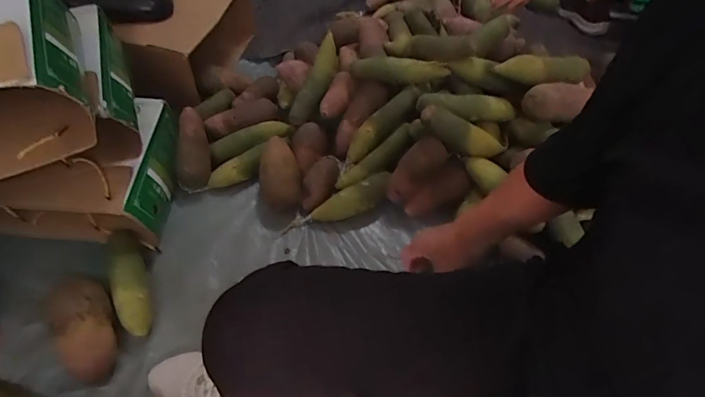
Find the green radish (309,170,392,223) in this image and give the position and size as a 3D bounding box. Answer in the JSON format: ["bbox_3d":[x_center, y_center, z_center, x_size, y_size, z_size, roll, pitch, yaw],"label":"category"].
[{"bbox_3d":[0.003,0.005,0.888,0.182,0.056,0.056,-23,59,-18],"label":"green radish"}]

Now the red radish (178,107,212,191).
[{"bbox_3d":[-0.336,-0.108,0.916,0.059,0.062,0.170,-3,78,-6],"label":"red radish"}]

